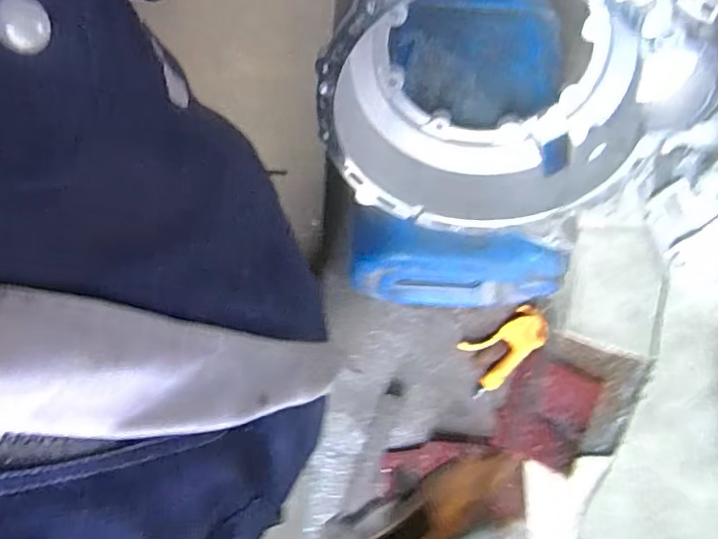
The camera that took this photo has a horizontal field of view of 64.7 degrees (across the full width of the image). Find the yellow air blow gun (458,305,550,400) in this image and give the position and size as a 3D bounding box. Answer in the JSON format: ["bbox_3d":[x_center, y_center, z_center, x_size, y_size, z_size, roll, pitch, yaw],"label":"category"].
[{"bbox_3d":[0.228,0.123,0.879,0.148,0.021,0.082,-29,77,-7],"label":"yellow air blow gun"}]

